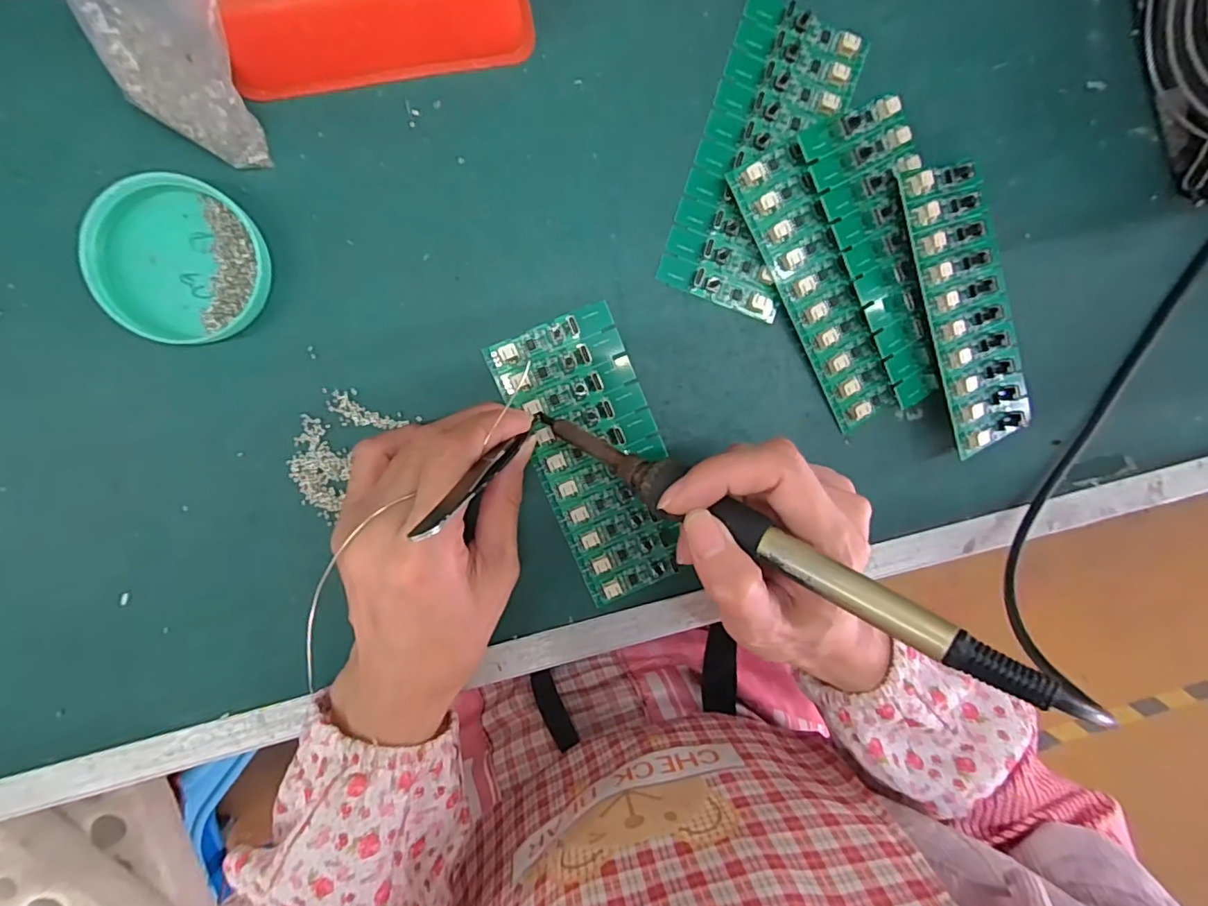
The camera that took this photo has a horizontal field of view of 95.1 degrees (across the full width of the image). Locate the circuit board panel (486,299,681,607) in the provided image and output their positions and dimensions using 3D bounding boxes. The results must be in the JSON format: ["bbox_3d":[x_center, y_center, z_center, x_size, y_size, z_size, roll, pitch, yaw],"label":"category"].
[{"bbox_3d":[-0.001,0.003,0.272,0.063,0.006,0.138,-23,98,-4],"label":"circuit board panel"}]

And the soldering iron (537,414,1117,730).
[{"bbox_3d":[0.054,0.028,0.205,0.211,0.015,0.016,29,94,32],"label":"soldering iron"}]

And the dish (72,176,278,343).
[{"bbox_3d":[-0.181,-0.082,0.236,0.064,0.016,0.067,-1,97,-7],"label":"dish"}]

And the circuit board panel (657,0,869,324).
[{"bbox_3d":[0.075,-0.140,0.263,0.061,0.008,0.138,18,94,-9],"label":"circuit board panel"}]

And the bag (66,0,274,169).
[{"bbox_3d":[-0.154,-0.148,0.187,0.063,0.095,0.024,26,67,-10],"label":"bag"}]

